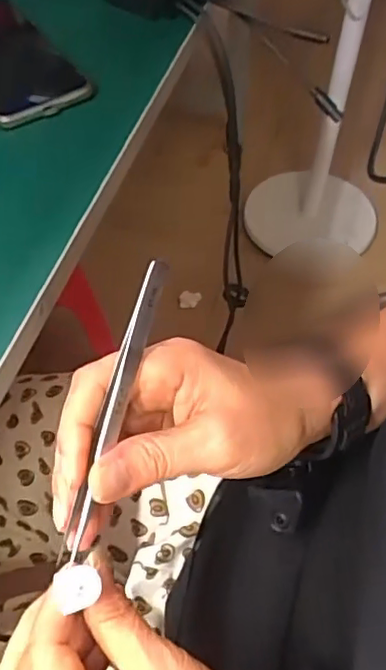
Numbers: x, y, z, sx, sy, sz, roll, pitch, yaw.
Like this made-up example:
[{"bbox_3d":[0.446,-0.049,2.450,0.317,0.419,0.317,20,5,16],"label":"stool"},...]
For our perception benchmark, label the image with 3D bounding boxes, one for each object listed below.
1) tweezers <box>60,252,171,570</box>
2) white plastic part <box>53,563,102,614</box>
[{"bbox_3d":[-0.031,0.028,0.245,0.007,0.013,0.123,15,84,9],"label":"tweezers"},{"bbox_3d":[-0.048,0.104,0.249,0.018,0.006,0.016,-18,57,-14],"label":"white plastic part"}]

